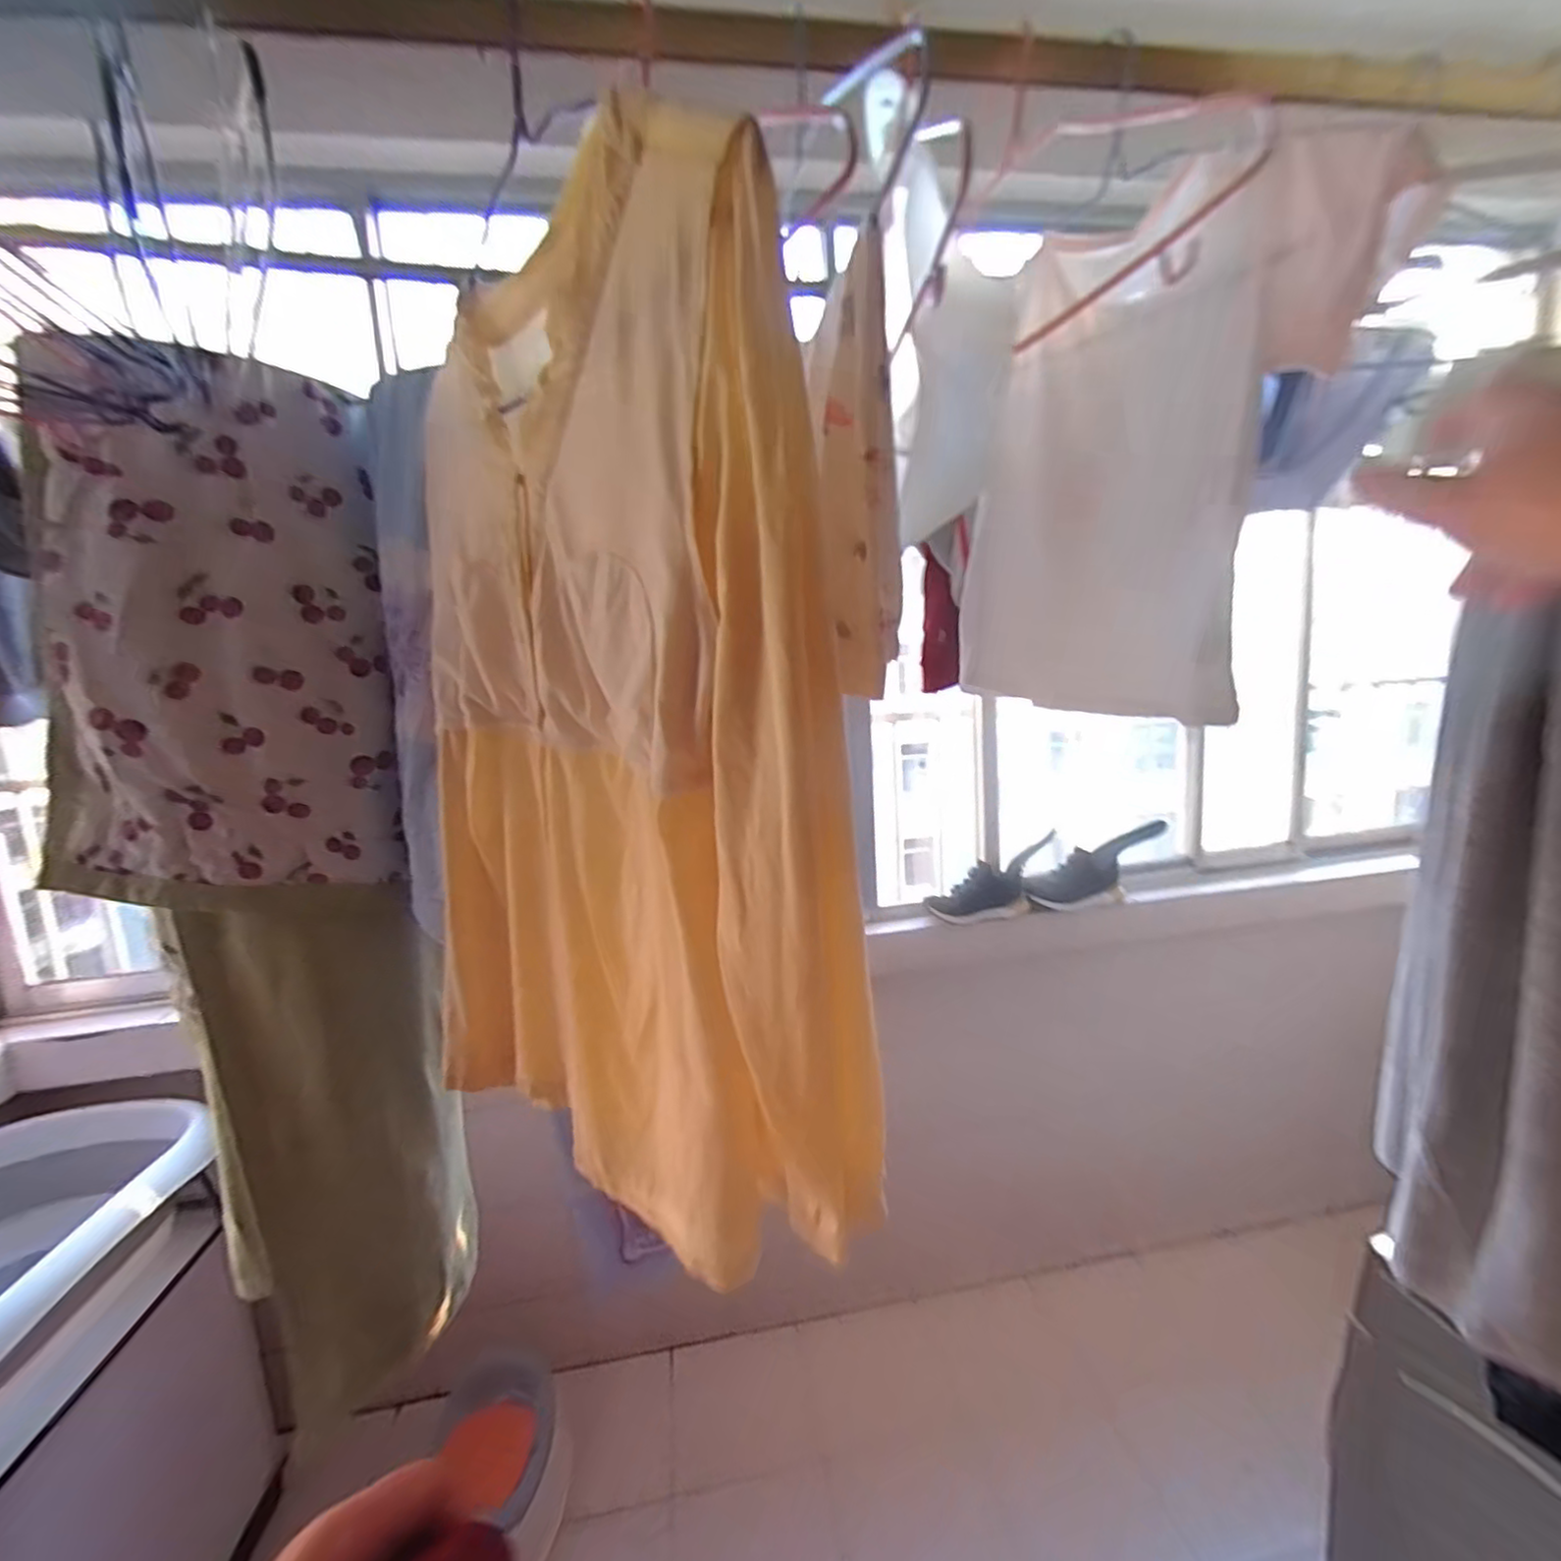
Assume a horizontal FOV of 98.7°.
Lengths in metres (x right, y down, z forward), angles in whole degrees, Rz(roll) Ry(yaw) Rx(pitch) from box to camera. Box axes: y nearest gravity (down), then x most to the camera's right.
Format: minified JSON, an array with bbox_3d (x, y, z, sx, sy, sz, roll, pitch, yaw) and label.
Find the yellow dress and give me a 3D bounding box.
[{"bbox_3d":[-0.153,-0.021,0.494,0.487,0.649,0.082,5,13,43],"label":"yellow dress"}]

